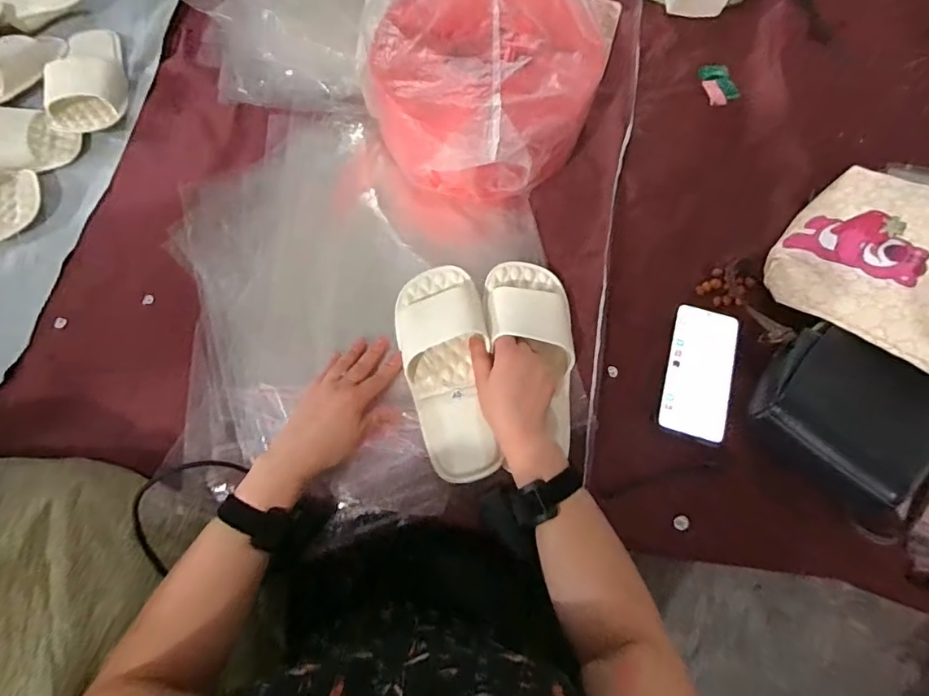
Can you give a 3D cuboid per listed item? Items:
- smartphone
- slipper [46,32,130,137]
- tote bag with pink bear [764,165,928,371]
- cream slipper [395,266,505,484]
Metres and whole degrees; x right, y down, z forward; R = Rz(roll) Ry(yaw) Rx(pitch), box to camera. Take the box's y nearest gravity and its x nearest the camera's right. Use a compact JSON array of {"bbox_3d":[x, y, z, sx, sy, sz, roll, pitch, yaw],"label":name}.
[{"bbox_3d":[0.274,0.025,0.562,0.071,0.009,0.162,17,71,5],"label":"smartphone"},{"bbox_3d":[-0.555,-0.406,0.717,0.090,0.050,0.209,-13,71,-6],"label":"slipper"},{"bbox_3d":[0.509,-0.110,0.540,0.270,0.066,0.256,-42,59,-14],"label":"tote bag with pink bear"},{"bbox_3d":[-0.020,0.018,0.538,0.096,0.056,0.248,-9,72,-2],"label":"cream slipper"}]

